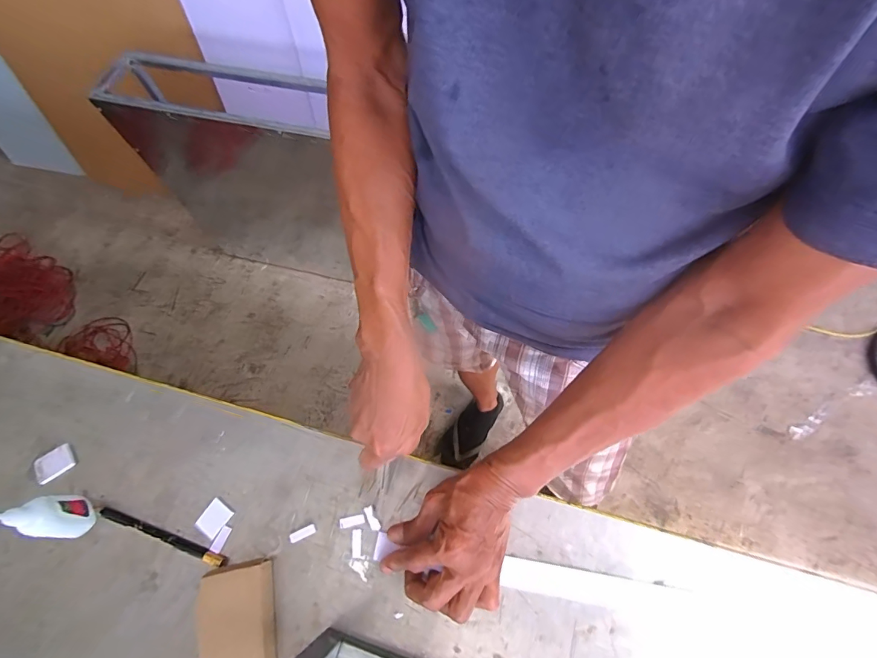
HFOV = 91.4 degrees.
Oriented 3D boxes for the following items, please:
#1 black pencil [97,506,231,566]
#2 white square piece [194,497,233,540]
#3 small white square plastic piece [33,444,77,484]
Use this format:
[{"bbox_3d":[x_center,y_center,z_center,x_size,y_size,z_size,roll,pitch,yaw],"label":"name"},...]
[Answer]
[{"bbox_3d":[-0.281,0.209,0.432,0.153,0.008,0.011,16,68,10],"label":"black pencil"},{"bbox_3d":[-0.233,0.196,0.443,0.028,0.005,0.030,32,71,15],"label":"white square piece"},{"bbox_3d":[-0.422,0.148,0.468,0.040,0.009,0.028,-38,70,-14],"label":"small white square plastic piece"}]

